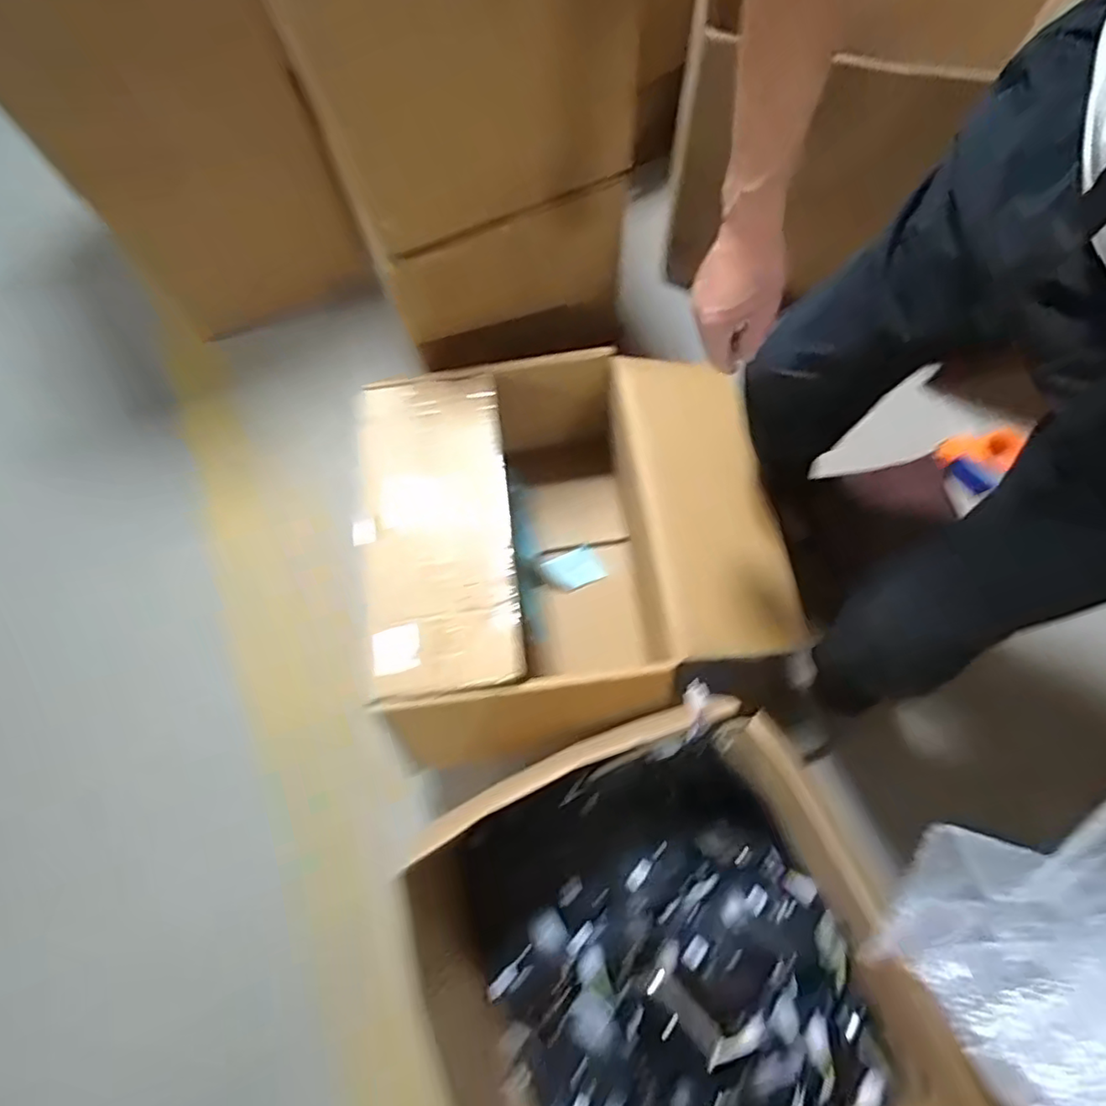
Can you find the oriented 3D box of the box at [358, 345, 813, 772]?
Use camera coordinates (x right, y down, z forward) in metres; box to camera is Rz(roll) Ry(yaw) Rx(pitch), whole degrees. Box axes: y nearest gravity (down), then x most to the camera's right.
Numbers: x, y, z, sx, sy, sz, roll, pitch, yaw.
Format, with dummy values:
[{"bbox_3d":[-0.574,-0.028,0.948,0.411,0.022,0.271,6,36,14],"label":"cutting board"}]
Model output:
[{"bbox_3d":[0.024,-0.025,1.023,0.587,0.312,0.556,-9,70,-1],"label":"box"}]

